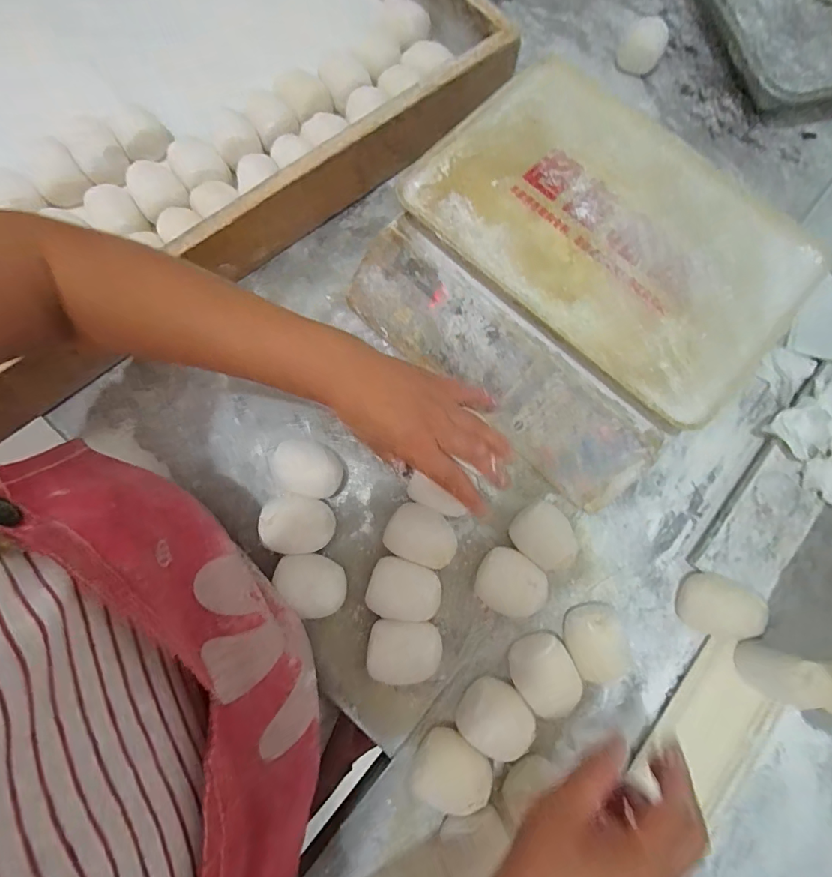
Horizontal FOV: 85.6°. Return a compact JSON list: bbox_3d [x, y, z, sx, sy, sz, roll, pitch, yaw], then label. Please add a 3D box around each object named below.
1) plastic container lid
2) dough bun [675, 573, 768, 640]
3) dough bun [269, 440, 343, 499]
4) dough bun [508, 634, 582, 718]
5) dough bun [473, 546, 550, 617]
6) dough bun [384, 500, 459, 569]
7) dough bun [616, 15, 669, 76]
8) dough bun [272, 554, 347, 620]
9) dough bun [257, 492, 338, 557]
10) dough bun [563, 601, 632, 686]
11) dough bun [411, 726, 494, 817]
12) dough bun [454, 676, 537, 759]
[{"bbox_3d":[0.175,-0.189,0.401,0.329,0.012,0.237,43,80,8],"label":"plastic container lid"},{"bbox_3d":[0.271,0.150,0.399,0.049,0.047,0.051,23,78,4],"label":"dough bun"},{"bbox_3d":[-0.103,0.030,0.424,0.064,0.041,0.049,10,77,1],"label":"dough bun"},{"bbox_3d":[0.112,0.207,0.390,0.052,0.034,0.061,-25,79,-7],"label":"dough bun"},{"bbox_3d":[0.085,0.131,0.405,0.059,0.038,0.053,30,78,6],"label":"dough bun"},{"bbox_3d":[0.006,0.089,0.414,0.062,0.036,0.048,20,77,4],"label":"dough bun"},{"bbox_3d":[0.278,-0.479,0.551,0.049,0.046,0.049,0,77,-1],"label":"dough bun"},{"bbox_3d":[-0.091,0.128,0.401,0.048,0.038,0.061,-36,80,-9],"label":"dough bun"},{"bbox_3d":[-0.107,0.079,0.411,0.065,0.041,0.052,3,77,0],"label":"dough bun"},{"bbox_3d":[0.157,0.178,0.394,0.052,0.049,0.051,0,77,-1],"label":"dough bun"},{"bbox_3d":[0.030,0.276,0.374,0.063,0.032,0.059,0,77,-1],"label":"dough bun"},{"bbox_3d":[0.067,0.235,0.376,0.057,0.045,0.052,0,77,-1],"label":"dough bun"}]

